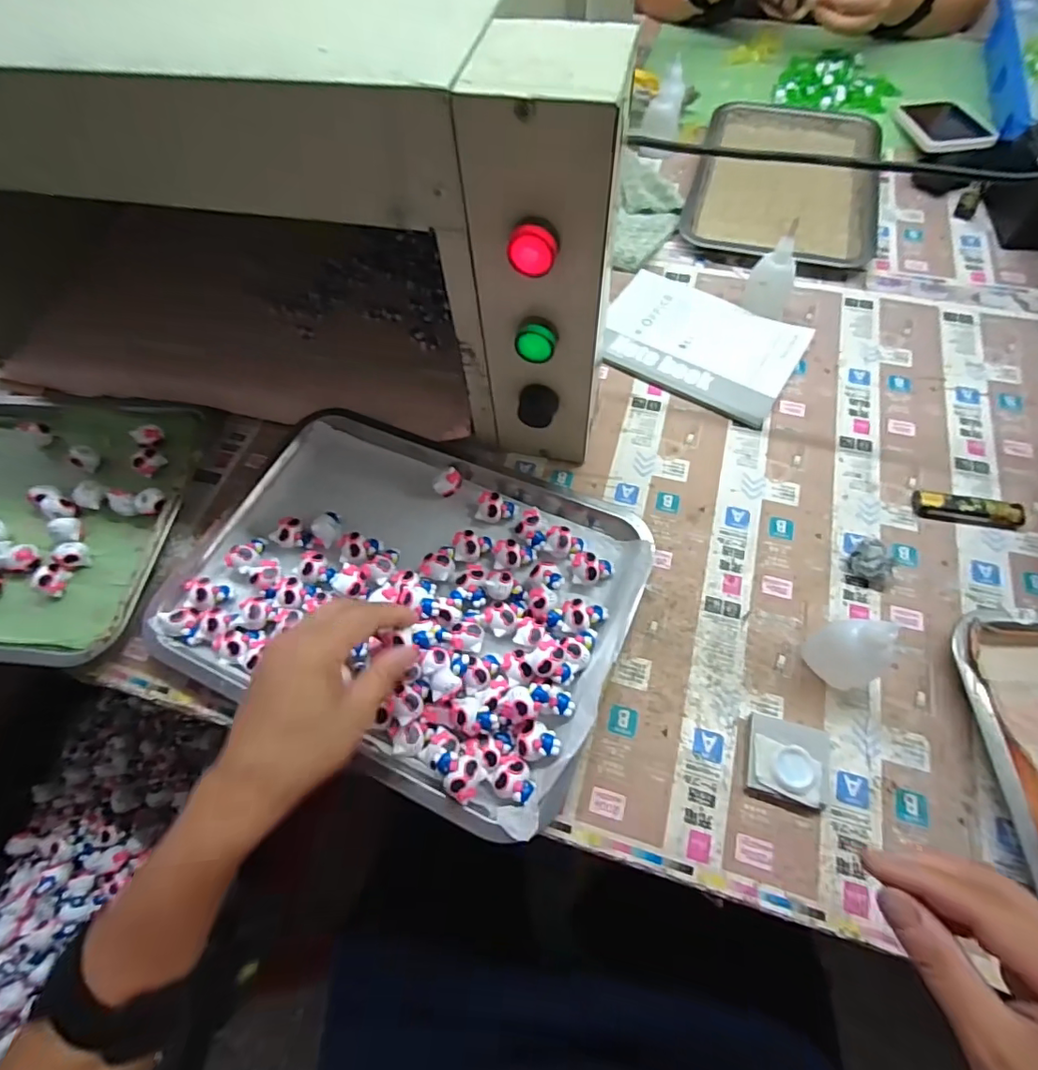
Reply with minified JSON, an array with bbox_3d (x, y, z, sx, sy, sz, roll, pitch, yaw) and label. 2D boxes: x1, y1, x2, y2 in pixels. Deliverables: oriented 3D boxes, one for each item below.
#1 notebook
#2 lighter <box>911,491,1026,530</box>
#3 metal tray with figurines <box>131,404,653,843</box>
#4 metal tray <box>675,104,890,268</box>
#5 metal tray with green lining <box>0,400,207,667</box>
[{"bbox_3d":[0.184,-0.200,0.546,0.191,0.007,0.138,29,69,15],"label":"notebook"},{"bbox_3d":[0.377,-0.022,0.443,0.080,0.015,0.018,12,65,8],"label":"lighter"},{"bbox_3d":[-0.092,0.036,0.425,0.352,0.037,0.272,20,67,12],"label":"metal tray with figurines"},{"bbox_3d":[0.332,-0.442,0.663,0.210,0.028,0.289,16,66,10],"label":"metal tray"},{"bbox_3d":[-0.470,-0.016,0.498,0.335,0.034,0.259,3,65,9],"label":"metal tray with green lining"}]

